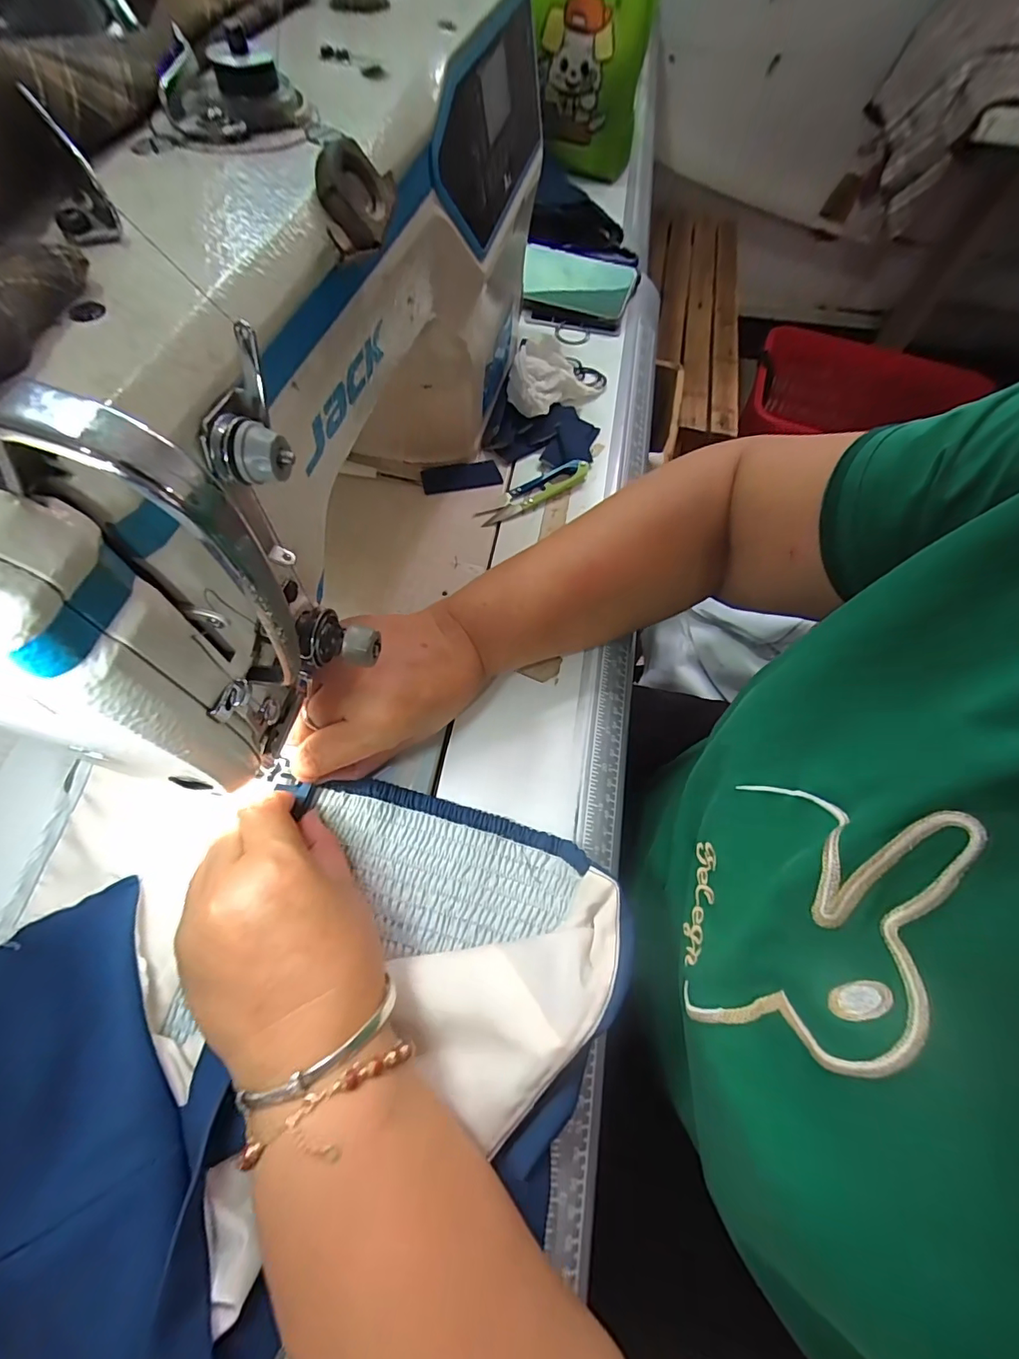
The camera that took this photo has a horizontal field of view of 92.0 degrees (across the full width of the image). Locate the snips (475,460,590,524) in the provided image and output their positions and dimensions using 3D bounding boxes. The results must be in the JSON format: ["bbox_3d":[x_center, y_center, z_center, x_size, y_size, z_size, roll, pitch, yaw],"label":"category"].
[{"bbox_3d":[0.019,-0.157,0.405,0.104,0.012,0.028,-31,69,-17],"label":"snips"}]

